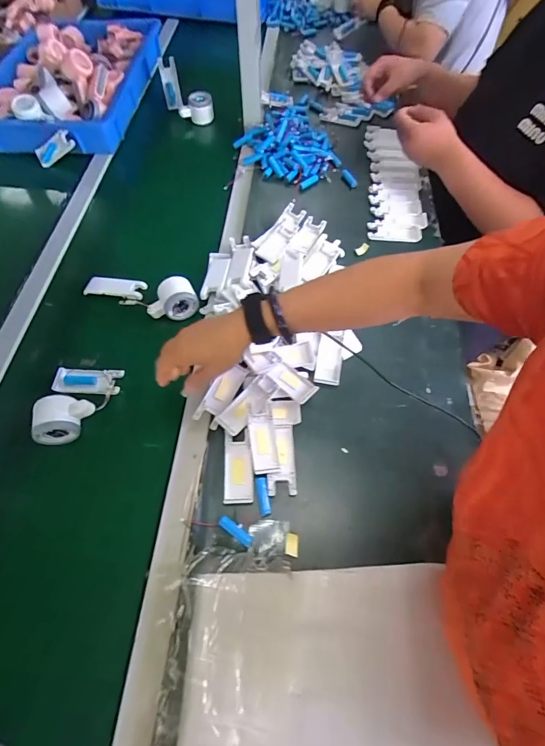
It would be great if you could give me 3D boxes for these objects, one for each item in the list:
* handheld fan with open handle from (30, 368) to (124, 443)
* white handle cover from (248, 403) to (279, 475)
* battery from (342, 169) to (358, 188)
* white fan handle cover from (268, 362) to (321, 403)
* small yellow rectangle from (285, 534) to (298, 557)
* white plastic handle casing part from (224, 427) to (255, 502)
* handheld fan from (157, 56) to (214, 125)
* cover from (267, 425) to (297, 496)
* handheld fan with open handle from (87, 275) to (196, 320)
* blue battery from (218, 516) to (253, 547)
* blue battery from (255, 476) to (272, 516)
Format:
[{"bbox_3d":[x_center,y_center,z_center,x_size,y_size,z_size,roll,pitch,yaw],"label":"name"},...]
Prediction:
[{"bbox_3d":[-0.290,0.035,0.553,0.104,0.056,0.125,-7,62,-5],"label":"handheld fan with open handle"},{"bbox_3d":[-0.014,0.097,0.540,0.035,0.015,0.096,-8,62,-5],"label":"white handle cover"},{"bbox_3d":[0.175,-0.438,0.832,0.015,0.014,0.048,-24,66,-14],"label":"battery"},{"bbox_3d":[0.032,0.015,0.581,0.075,0.017,0.040,40,68,19],"label":"white fan handle cover"},{"bbox_3d":[0.026,0.222,0.478,0.016,0.004,0.027,4,61,2],"label":"small yellow rectangle"},{"bbox_3d":[-0.048,0.132,0.527,0.041,0.009,0.099,-2,61,-2],"label":"white plastic handle casing part"},{"bbox_3d":[-0.227,-0.702,0.940,0.175,0.095,0.067,43,68,4],"label":"handheld fan"},{"bbox_3d":[0.014,0.126,0.536,0.039,0.009,0.099,1,61,0],"label":"cover"},{"bbox_3d":[-0.231,-0.145,0.650,0.204,0.057,0.063,18,63,9],"label":"handheld fan with open handle"},{"bbox_3d":[-0.048,0.208,0.486,0.050,0.011,0.014,33,66,16],"label":"blue battery"},{"bbox_3d":[-0.012,0.168,0.506,0.016,0.013,0.052,-9,62,-6],"label":"blue battery"}]

